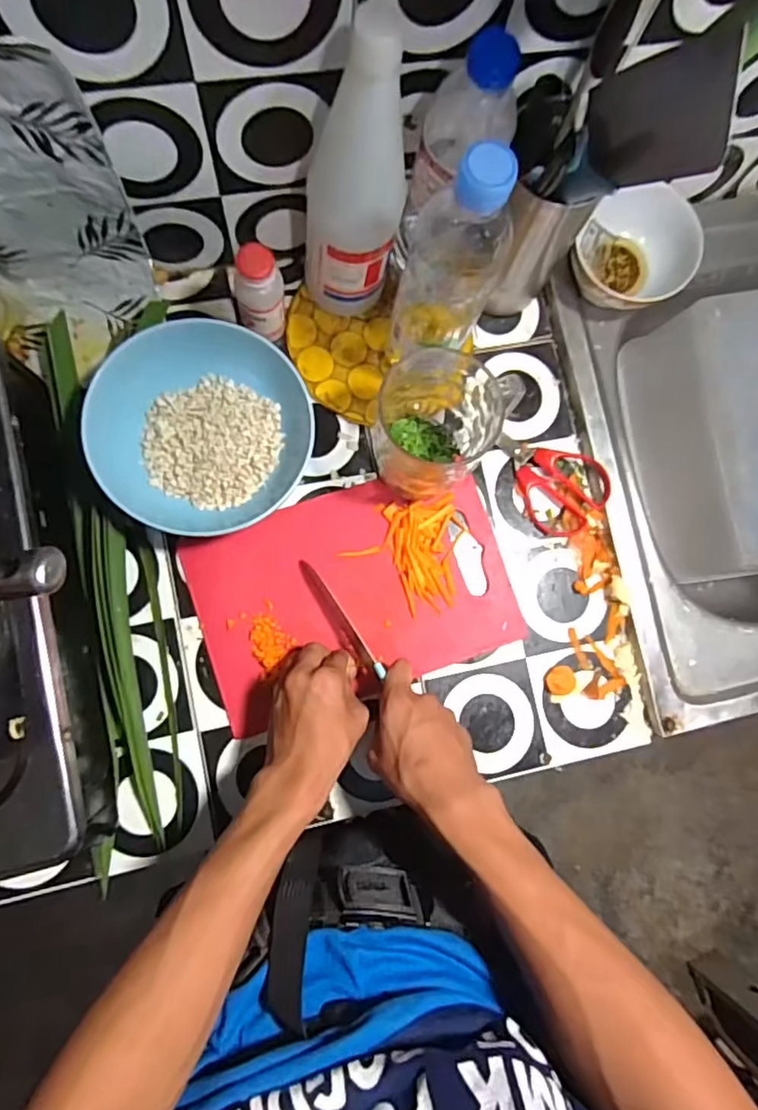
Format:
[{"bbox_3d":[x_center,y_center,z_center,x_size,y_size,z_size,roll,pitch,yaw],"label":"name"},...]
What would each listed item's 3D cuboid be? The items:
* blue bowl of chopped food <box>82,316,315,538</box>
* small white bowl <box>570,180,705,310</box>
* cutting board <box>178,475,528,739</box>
[{"bbox_3d":[-0.142,-0.102,0.497,0.165,0.074,0.165,1,84,-6],"label":"blue bowl of chopped food"},{"bbox_3d":[0.232,-0.275,0.553,0.105,0.069,0.114,1,84,-6],"label":"small white bowl"},{"bbox_3d":[-0.019,0.031,0.529,0.274,0.016,0.177,-18,86,-8],"label":"cutting board"}]

